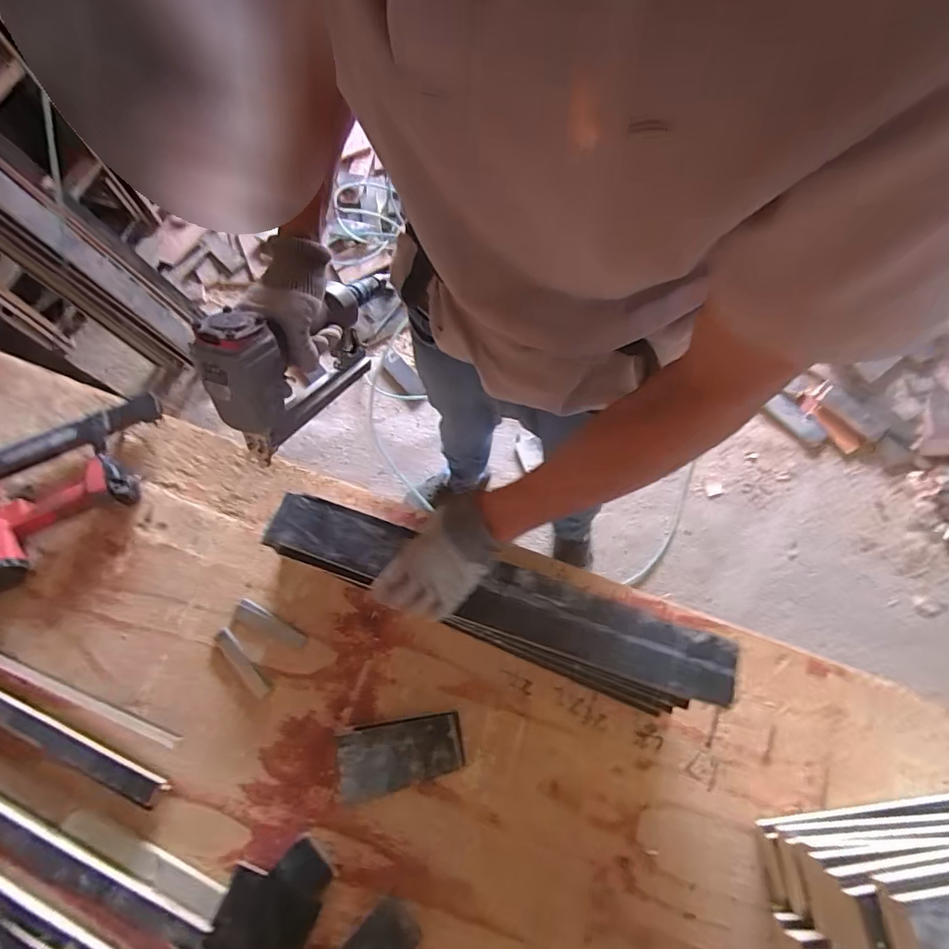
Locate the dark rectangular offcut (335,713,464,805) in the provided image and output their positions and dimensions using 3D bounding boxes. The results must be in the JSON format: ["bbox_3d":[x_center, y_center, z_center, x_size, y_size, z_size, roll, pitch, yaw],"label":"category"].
[{"bbox_3d":[-0.097,0.361,0.625,0.160,0.028,0.080,-10,70,-2],"label":"dark rectangular offcut"}]

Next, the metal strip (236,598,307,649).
[{"bbox_3d":[-0.290,0.215,0.694,0.112,0.005,0.026,27,73,11],"label":"metal strip"}]

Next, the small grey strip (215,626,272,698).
[{"bbox_3d":[-0.323,0.262,0.678,0.021,0.009,0.109,-40,73,-12],"label":"small grey strip"}]

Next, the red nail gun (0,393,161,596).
[{"bbox_3d":[-0.620,0.014,0.730,0.287,0.094,0.221,-30,72,-9],"label":"red nail gun"}]

